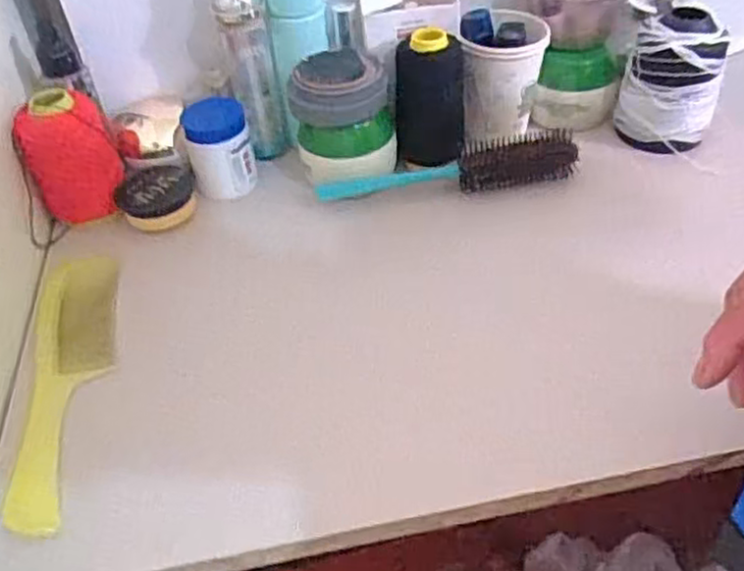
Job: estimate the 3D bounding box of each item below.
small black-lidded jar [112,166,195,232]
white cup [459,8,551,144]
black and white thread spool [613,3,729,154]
[{"bbox_3d":[-0.165,-0.070,0.543,0.054,0.024,0.055,-1,44,7],"label":"small black-lidded jar"},{"bbox_3d":[0.107,-0.173,0.579,0.066,0.092,0.072,1,44,8],"label":"white cup"},{"bbox_3d":[0.231,-0.155,0.544,0.052,0.103,0.056,-4,44,4],"label":"black and white thread spool"}]

